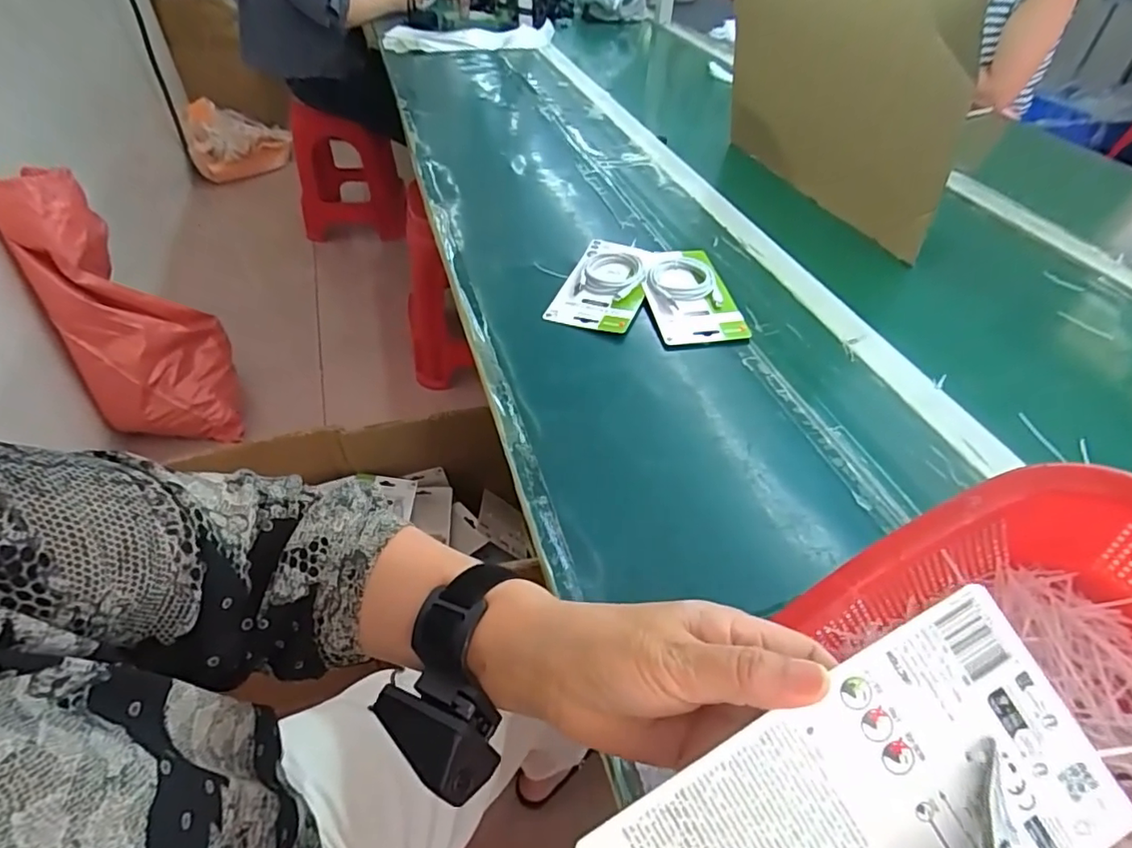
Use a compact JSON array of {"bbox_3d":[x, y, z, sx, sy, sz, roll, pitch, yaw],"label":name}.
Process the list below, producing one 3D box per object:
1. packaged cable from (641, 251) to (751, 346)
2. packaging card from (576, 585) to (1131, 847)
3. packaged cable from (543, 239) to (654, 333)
[{"bbox_3d":[0.149,-0.157,0.687,0.100,0.024,0.165,-5,46,-8],"label":"packaged cable"},{"bbox_3d":[0.105,0.148,0.205,0.178,0.004,0.100,-32,83,-4],"label":"packaging card"},{"bbox_3d":[0.049,-0.176,0.706,0.098,0.018,0.169,16,47,13],"label":"packaged cable"}]

